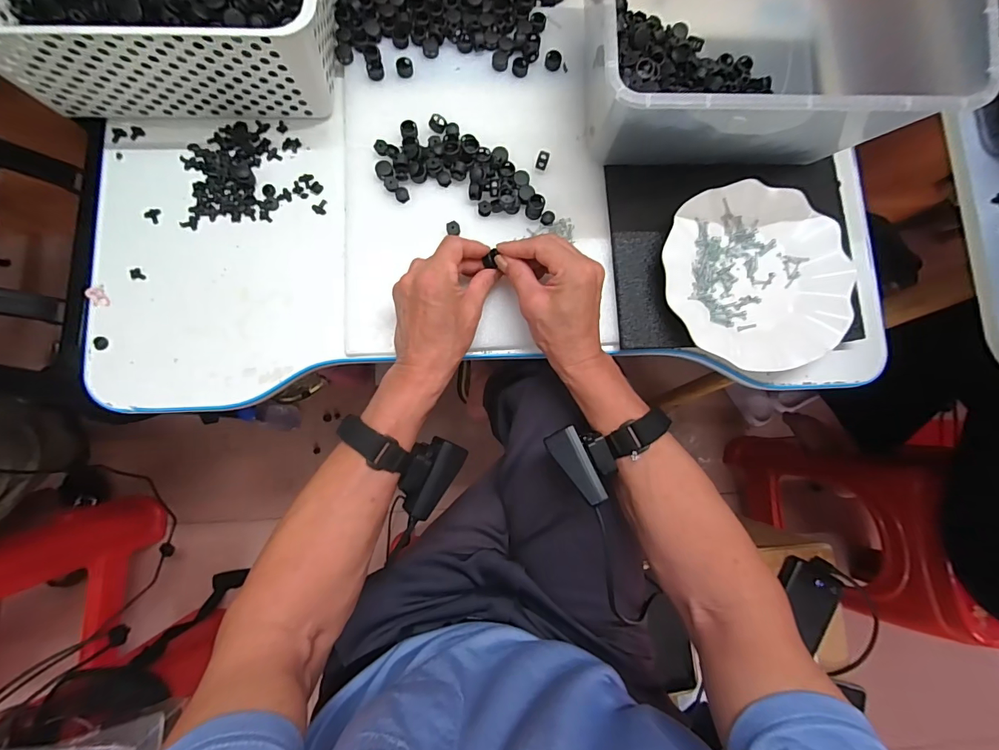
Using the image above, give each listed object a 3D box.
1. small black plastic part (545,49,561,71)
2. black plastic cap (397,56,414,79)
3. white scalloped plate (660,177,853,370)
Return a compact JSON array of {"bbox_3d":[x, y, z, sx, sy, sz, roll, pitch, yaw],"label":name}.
[{"bbox_3d":[0.057,-0.332,0.462,0.017,0.010,0.017,11,82,-2],"label":"small black plastic part"},{"bbox_3d":[-0.098,-0.319,0.451,0.017,0.009,0.018,0,83,-4],"label":"black plastic cap"},{"bbox_3d":[0.252,-0.098,0.432,0.184,0.024,0.167,22,82,-1],"label":"white scalloped plate"}]

